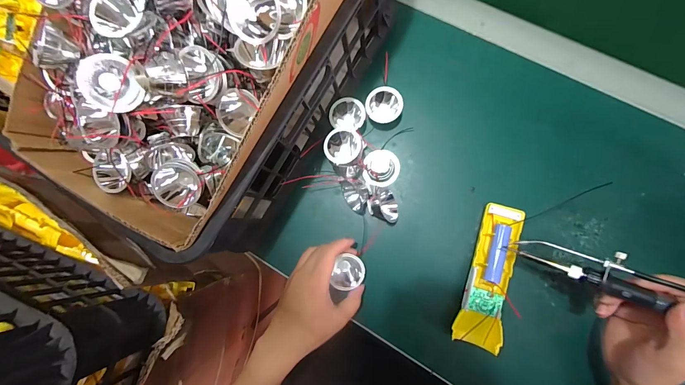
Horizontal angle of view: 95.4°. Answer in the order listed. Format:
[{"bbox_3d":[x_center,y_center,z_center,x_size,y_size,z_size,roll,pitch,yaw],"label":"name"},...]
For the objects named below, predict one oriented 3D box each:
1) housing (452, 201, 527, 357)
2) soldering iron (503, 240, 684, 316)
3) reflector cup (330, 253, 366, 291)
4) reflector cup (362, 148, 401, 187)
[{"bbox_3d":[0.171,0.095,0.362,0.047,0.023,0.160,16,86,8],"label":"housing"},{"bbox_3d":[0.265,0.082,0.274,0.202,0.021,0.034,22,86,28],"label":"soldering iron"},{"bbox_3d":[0.009,0.097,0.381,0.036,0.029,0.041,13,85,8],"label":"reflector cup"},{"bbox_3d":[0.050,-0.032,0.400,0.044,0.024,0.049,7,85,8],"label":"reflector cup"}]

